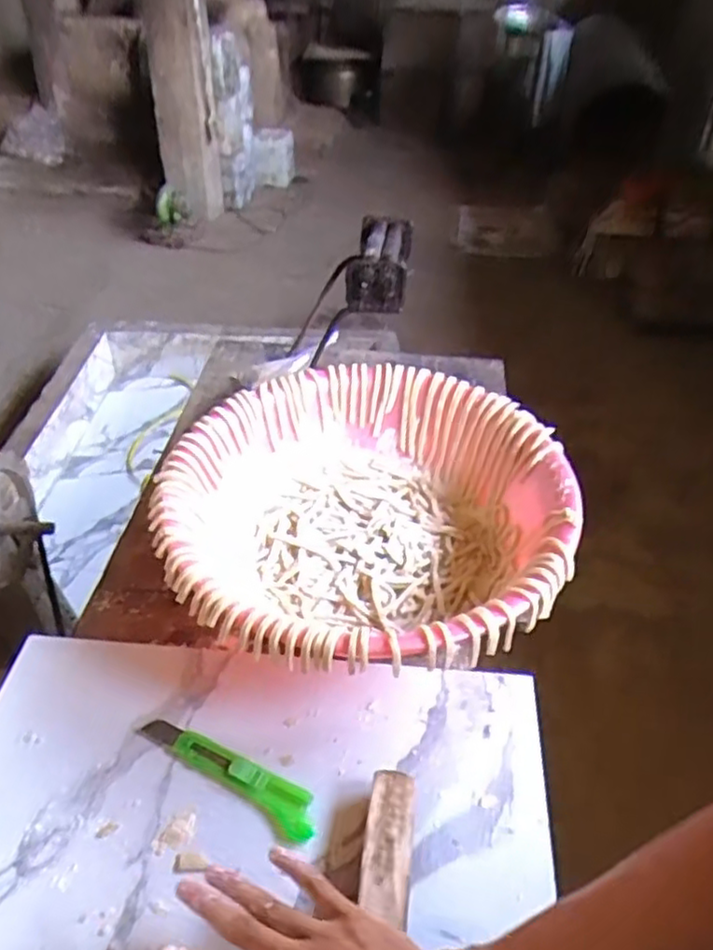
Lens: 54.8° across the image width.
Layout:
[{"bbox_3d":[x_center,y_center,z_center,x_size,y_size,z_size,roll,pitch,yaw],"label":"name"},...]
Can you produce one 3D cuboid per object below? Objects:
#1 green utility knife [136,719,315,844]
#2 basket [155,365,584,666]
[{"bbox_3d":[-0.109,0.249,0.582,0.174,0.011,0.039,20,43,22],"label":"green utility knife"},{"bbox_3d":[0.015,0.043,0.746,0.400,0.115,0.413,1,39,-1],"label":"basket"}]

